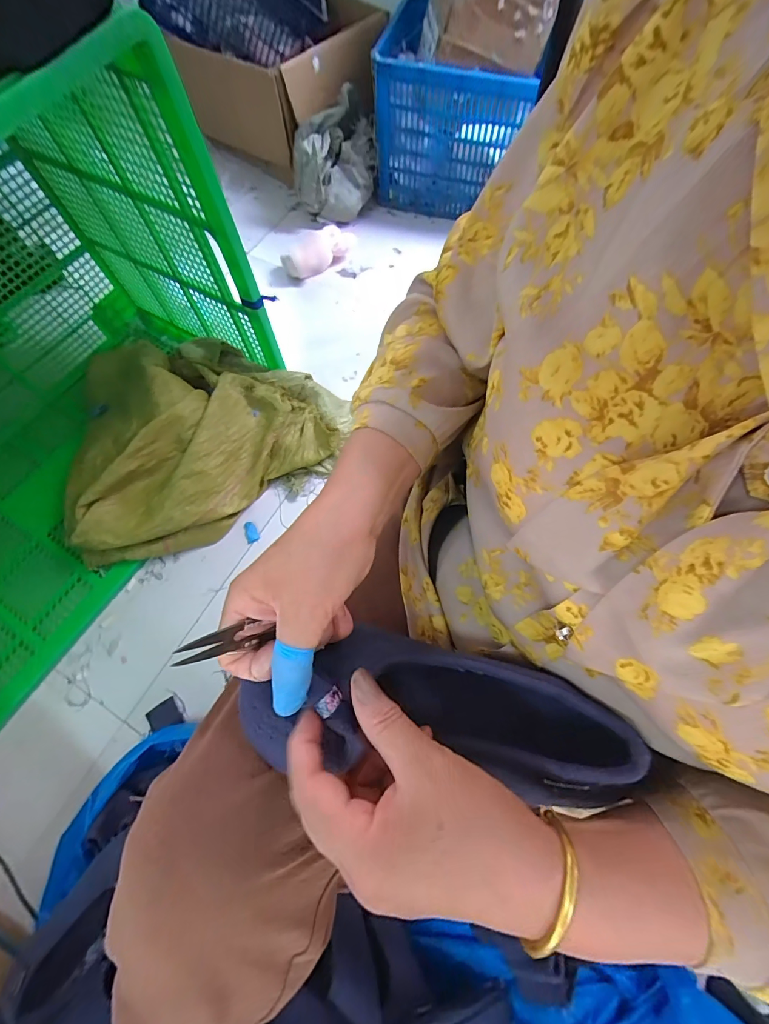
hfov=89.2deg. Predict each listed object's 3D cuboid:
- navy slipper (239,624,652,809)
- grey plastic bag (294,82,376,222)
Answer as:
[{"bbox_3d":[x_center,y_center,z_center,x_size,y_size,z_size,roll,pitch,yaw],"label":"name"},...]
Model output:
[{"bbox_3d":[0.027,0.122,0.243,0.221,0.067,0.081,7,69,5],"label":"navy slipper"},{"bbox_3d":[-0.159,-1.076,1.213,0.253,0.235,0.170,-32,71,-11],"label":"grey plastic bag"}]

